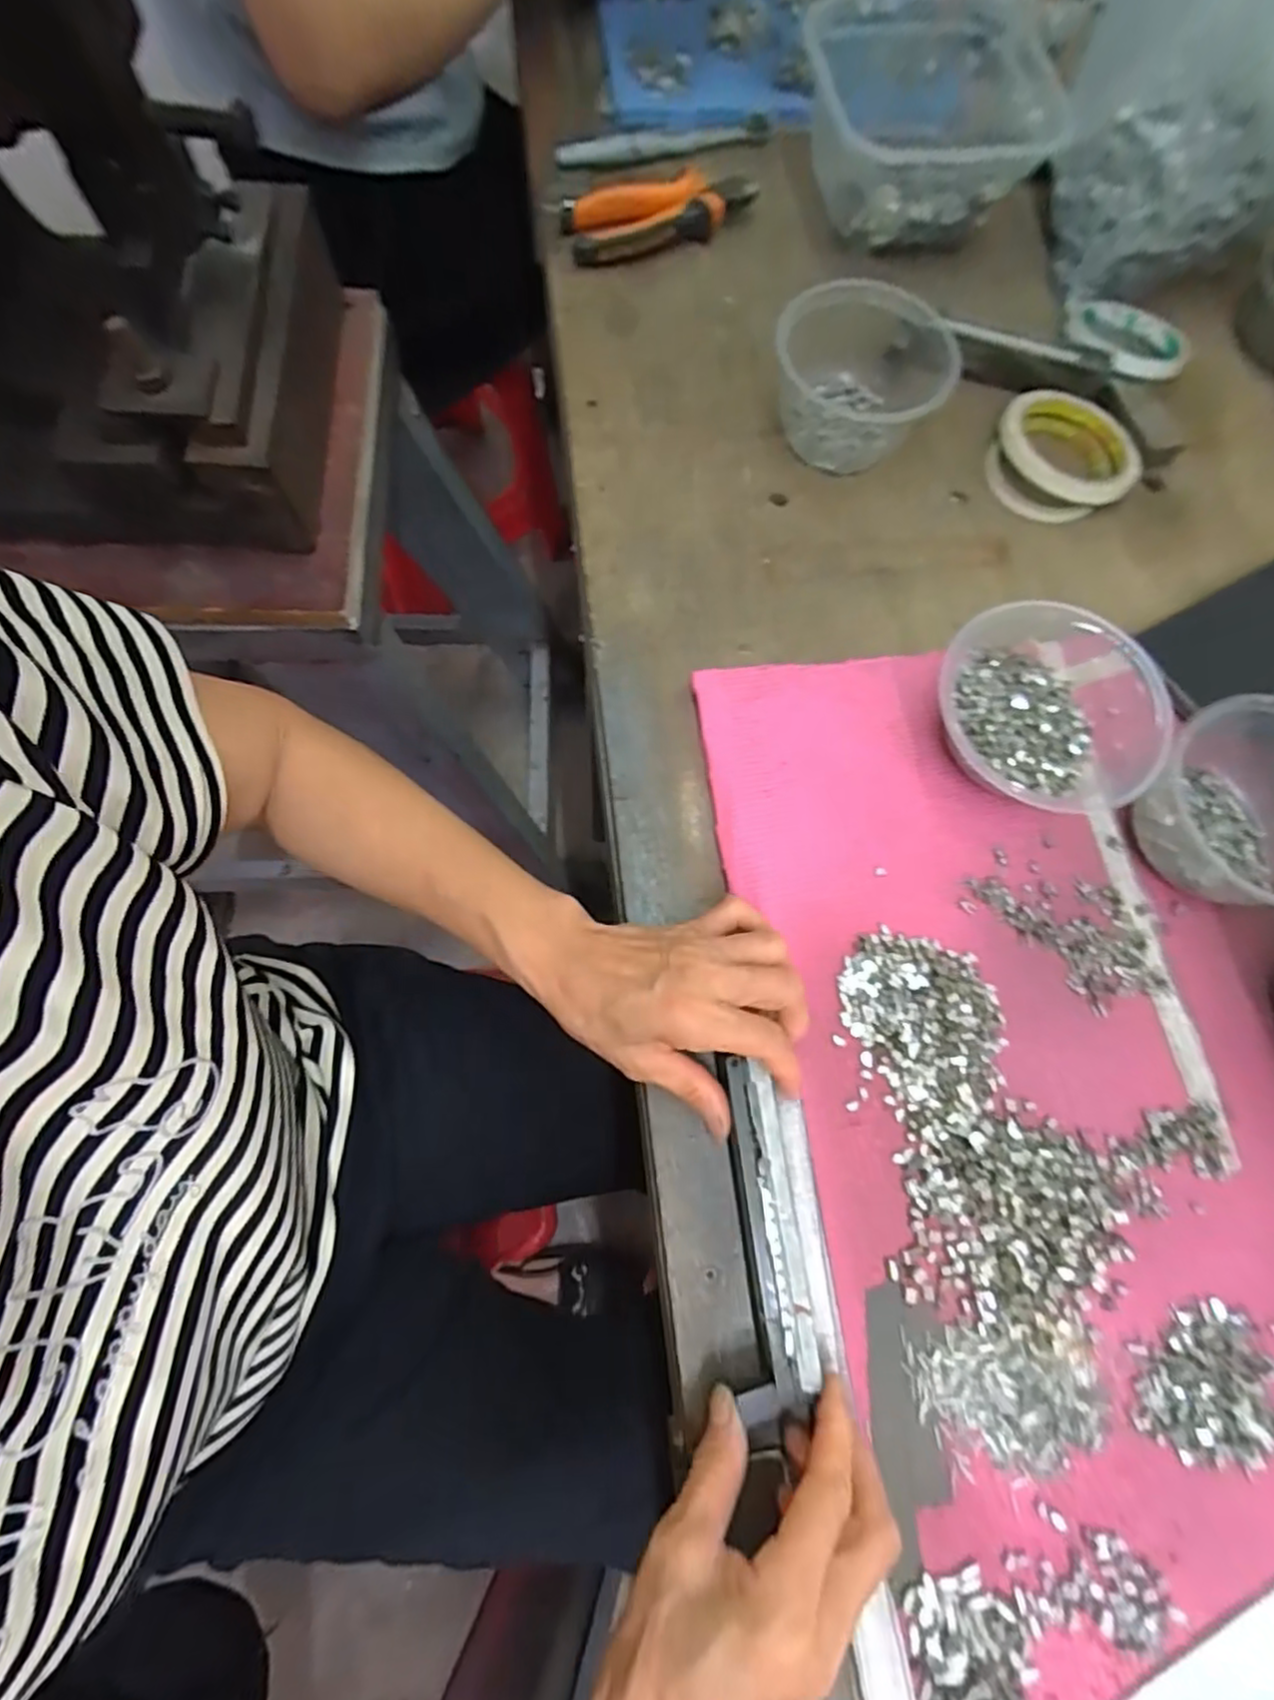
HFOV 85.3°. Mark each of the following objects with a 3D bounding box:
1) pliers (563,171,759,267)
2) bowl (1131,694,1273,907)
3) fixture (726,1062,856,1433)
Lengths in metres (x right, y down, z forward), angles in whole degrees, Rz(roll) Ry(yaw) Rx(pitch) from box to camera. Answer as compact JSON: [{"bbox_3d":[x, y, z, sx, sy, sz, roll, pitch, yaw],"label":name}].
[{"bbox_3d":[0.019,-0.484,0.525,0.145,0.027,0.060,-10,75,-7],"label":"pliers"},{"bbox_3d":[0.341,-0.021,0.381,0.118,0.060,0.112,0,74,-1],"label":"bowl"},{"bbox_3d":[0.067,0.181,0.331,0.049,0.025,0.148,-6,75,-3],"label":"fixture"}]

